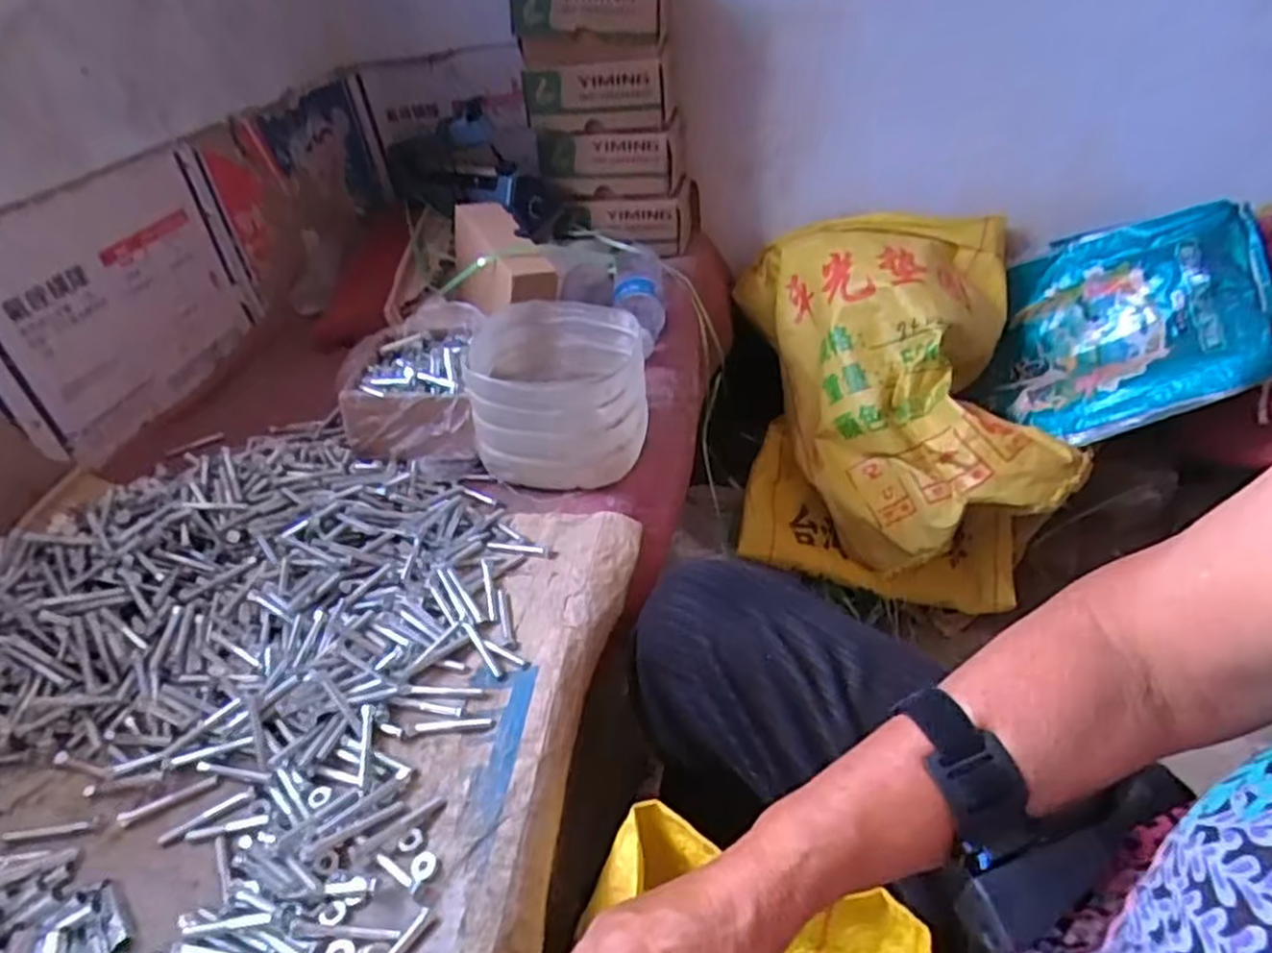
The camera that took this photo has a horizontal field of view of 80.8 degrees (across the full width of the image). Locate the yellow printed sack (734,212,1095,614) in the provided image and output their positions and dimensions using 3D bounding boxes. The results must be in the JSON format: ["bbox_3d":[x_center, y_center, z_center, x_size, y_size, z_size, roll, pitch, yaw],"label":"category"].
[{"bbox_3d":[0.351,-0.100,1.043,0.399,0.384,0.378,0,38,11],"label":"yellow printed sack"}]

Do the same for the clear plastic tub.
[{"bbox_3d":[-0.071,-0.075,0.703,0.153,0.121,0.160,-9,38,-5],"label":"clear plastic tub"}]

